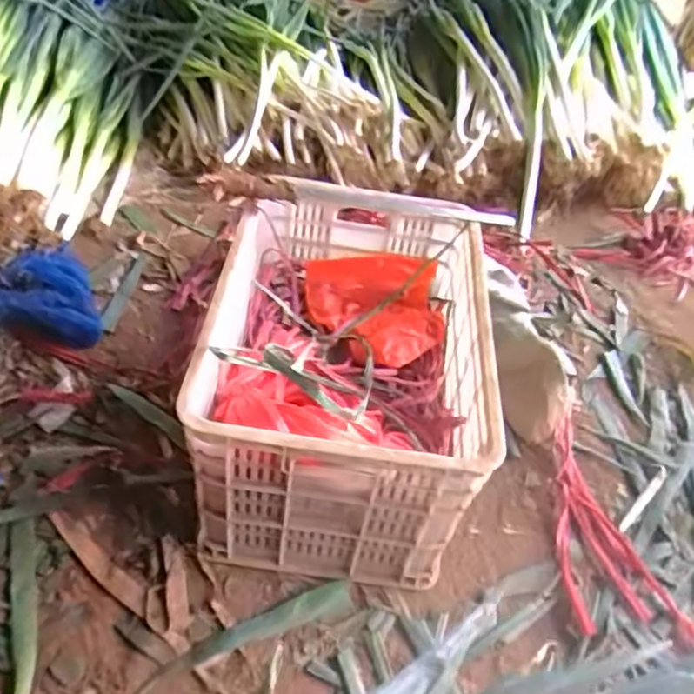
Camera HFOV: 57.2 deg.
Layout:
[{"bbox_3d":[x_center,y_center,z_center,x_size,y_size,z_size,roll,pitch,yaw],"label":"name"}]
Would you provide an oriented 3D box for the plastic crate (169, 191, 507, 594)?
[{"bbox_3d":[0.008,0.021,0.926,0.343,0.300,0.511,6,45,3],"label":"plastic crate"}]

